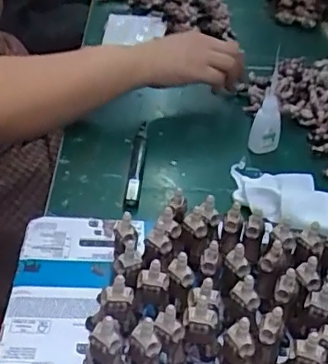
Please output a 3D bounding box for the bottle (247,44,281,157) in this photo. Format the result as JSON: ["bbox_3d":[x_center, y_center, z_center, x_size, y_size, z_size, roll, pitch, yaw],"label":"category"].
[{"bbox_3d":[0.118,-0.081,0.631,0.041,0.111,0.020,-27,46,-37],"label":"bottle"}]

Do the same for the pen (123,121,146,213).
[{"bbox_3d":[-0.030,-0.021,0.616,0.015,0.013,0.156,4,35,0],"label":"pen"}]

